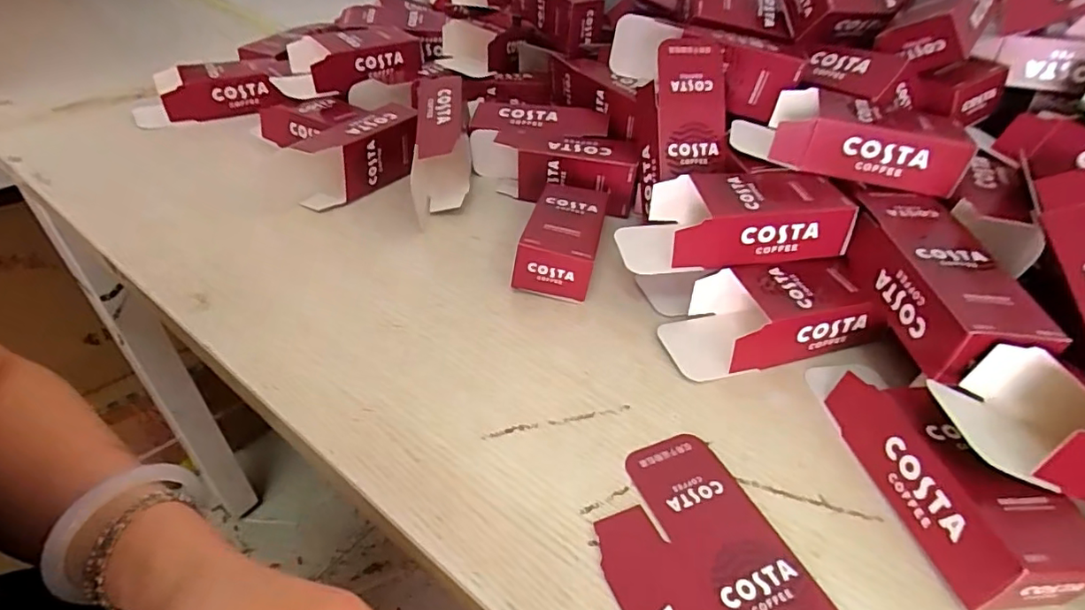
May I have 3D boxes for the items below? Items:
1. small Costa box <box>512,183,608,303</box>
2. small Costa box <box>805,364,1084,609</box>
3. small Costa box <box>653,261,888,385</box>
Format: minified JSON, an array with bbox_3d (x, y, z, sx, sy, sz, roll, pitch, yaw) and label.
[{"bbox_3d":[0.017,-0.055,0.450,0.058,0.044,0.112,9,41,6],"label":"small Costa box"},{"bbox_3d":[0.213,0.080,0.308,0.056,0.045,0.157,-5,42,-10],"label":"small Costa box"},{"bbox_3d":[0.157,0.006,0.391,0.140,0.043,0.065,-9,43,-14],"label":"small Costa box"}]

